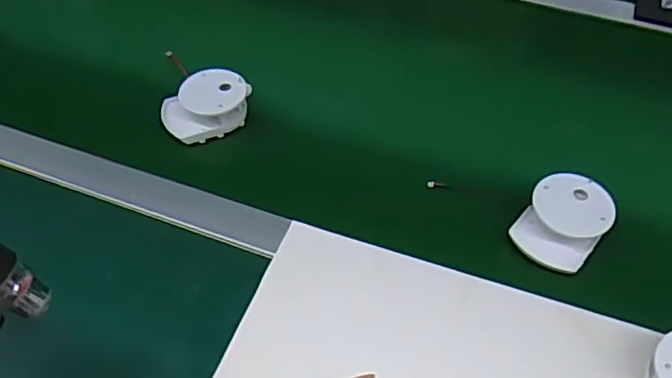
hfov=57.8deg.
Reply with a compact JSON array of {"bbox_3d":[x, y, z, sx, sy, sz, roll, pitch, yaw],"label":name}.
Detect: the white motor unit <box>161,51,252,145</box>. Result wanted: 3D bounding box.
[{"bbox_3d":[-0.128,-0.089,0.590,0.082,0.039,0.075,-16,52,-12],"label":"white motor unit"}]

